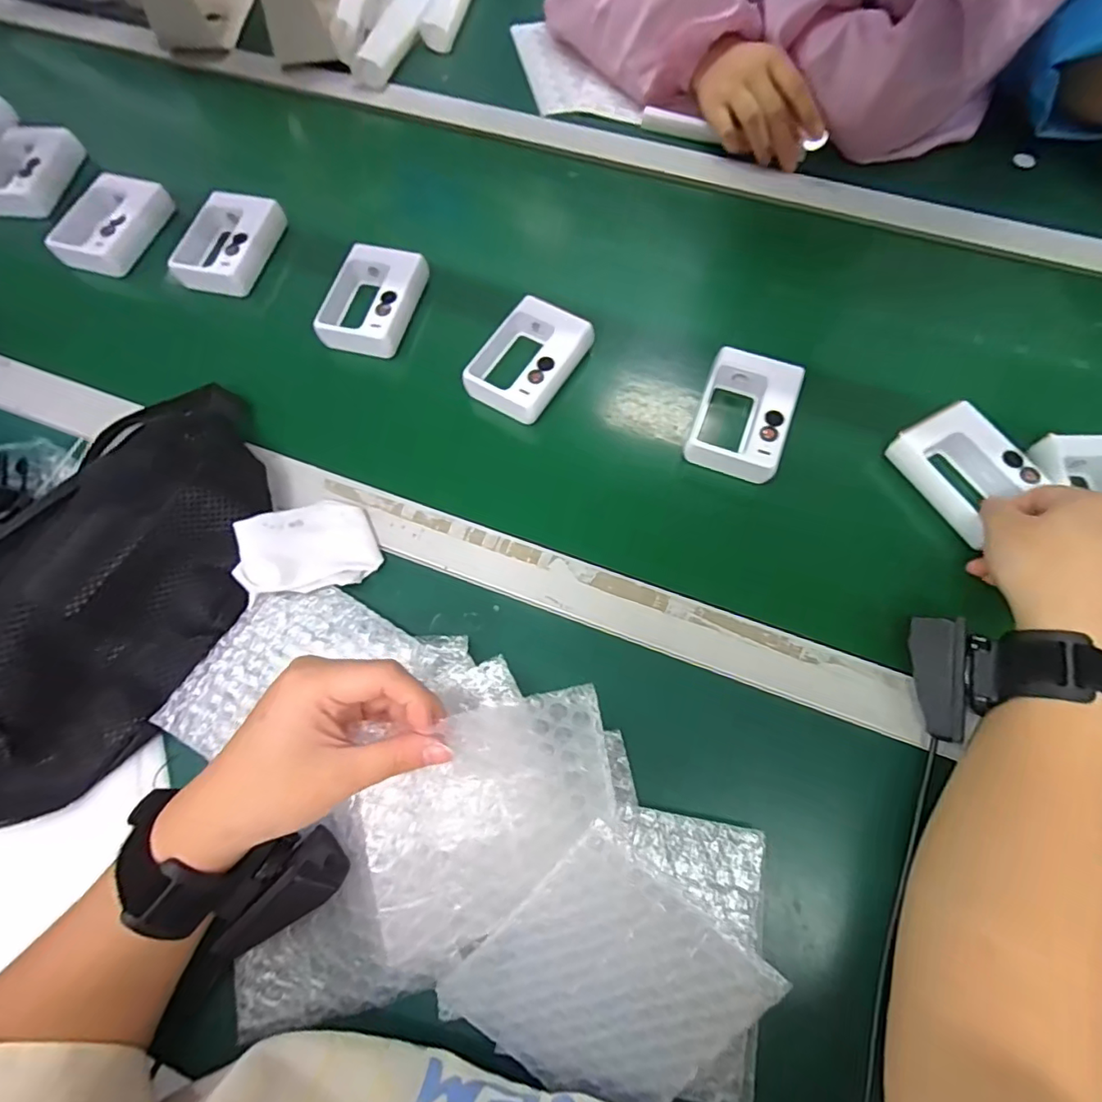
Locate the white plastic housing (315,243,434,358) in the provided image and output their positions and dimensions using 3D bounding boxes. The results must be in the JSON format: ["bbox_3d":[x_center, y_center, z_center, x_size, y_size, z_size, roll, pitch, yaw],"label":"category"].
[{"bbox_3d":[-0.153,-0.214,0.461,0.071,0.026,0.100,14,69,7],"label":"white plastic housing"}]

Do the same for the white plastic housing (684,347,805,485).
[{"bbox_3d":[0.146,-0.104,0.407,0.067,0.021,0.099,19,70,9],"label":"white plastic housing"}]

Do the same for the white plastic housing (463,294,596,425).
[{"bbox_3d":[-0.018,-0.153,0.435,0.070,0.026,0.102,30,72,13],"label":"white plastic housing"}]

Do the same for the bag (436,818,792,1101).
[{"bbox_3d":[0.026,0.214,0.260,0.118,0.006,0.124,40,97,-1],"label":"bag"}]

